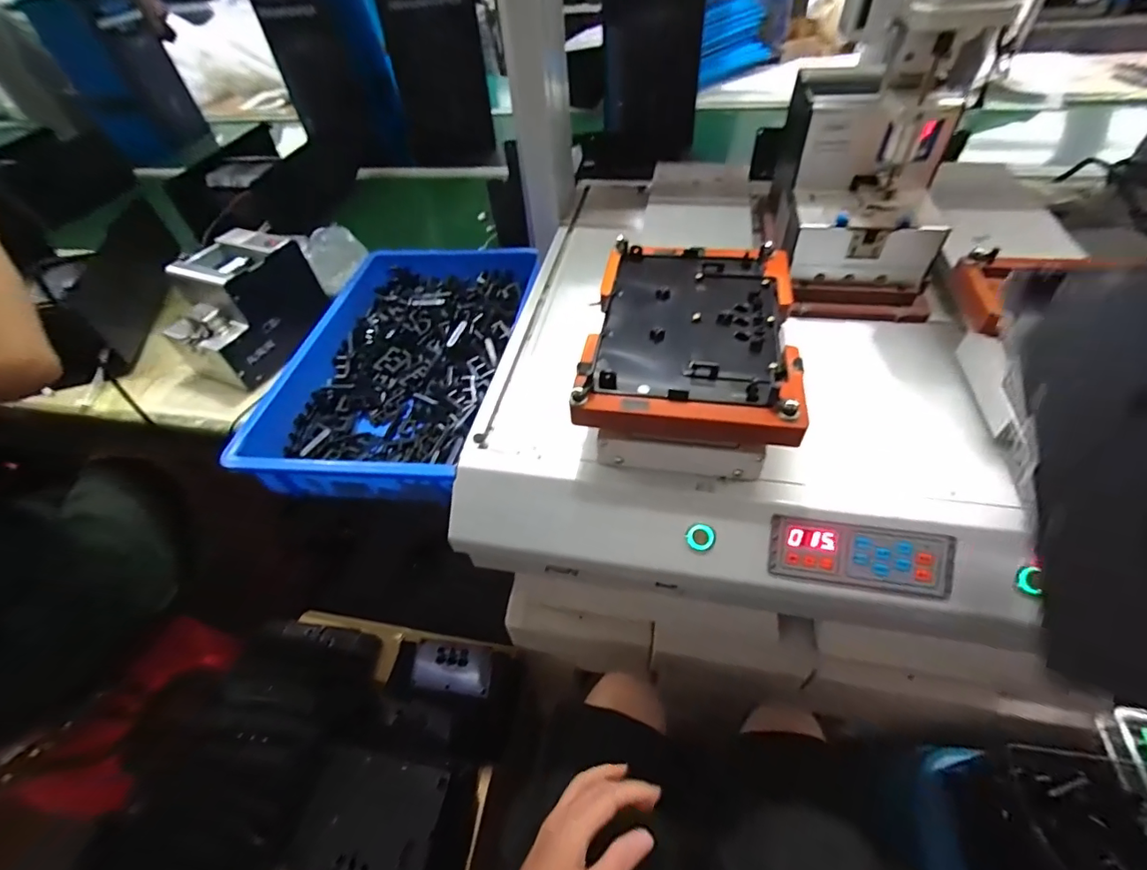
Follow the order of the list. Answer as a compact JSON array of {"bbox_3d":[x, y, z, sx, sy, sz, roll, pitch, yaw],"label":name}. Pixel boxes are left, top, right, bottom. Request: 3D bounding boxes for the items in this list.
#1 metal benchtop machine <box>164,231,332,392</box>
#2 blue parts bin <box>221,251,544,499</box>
[{"bbox_3d":[-0.486,-0.190,0.723,0.131,0.138,0.181,18,53,20],"label":"metal benchtop machine"},{"bbox_3d":[-0.217,-0.108,0.668,0.276,0.084,0.448,3,49,9],"label":"blue parts bin"}]

